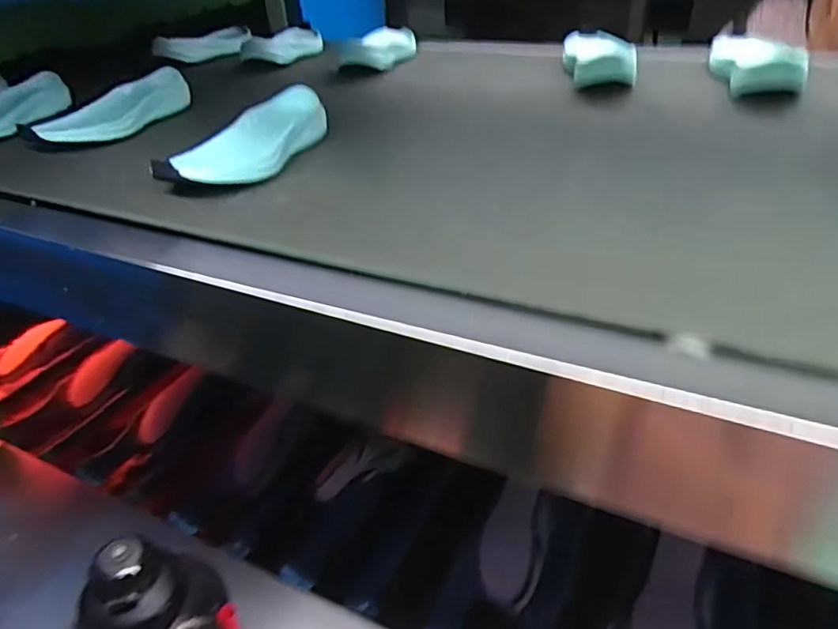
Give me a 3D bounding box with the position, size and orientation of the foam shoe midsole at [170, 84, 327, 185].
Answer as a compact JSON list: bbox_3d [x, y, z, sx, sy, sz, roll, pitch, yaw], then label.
[{"bbox_3d":[-0.163,-0.175,0.601,0.067,0.044,0.221,8,35,17],"label":"foam shoe midsole"}]

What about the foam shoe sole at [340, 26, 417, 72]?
[{"bbox_3d":[-0.053,-0.431,0.963,0.073,0.041,0.223,7,35,16],"label":"foam shoe sole"}]

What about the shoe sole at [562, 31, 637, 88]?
[{"bbox_3d":[0.244,-0.362,0.836,0.077,0.039,0.203,-1,34,4],"label":"shoe sole"}]

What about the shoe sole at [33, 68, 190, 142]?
[{"bbox_3d":[-0.364,-0.254,0.737,0.084,0.036,0.223,6,35,16],"label":"shoe sole"}]

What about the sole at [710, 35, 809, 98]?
[{"bbox_3d":[0.433,-0.327,0.760,0.092,0.047,0.207,7,35,16],"label":"sole"}]

